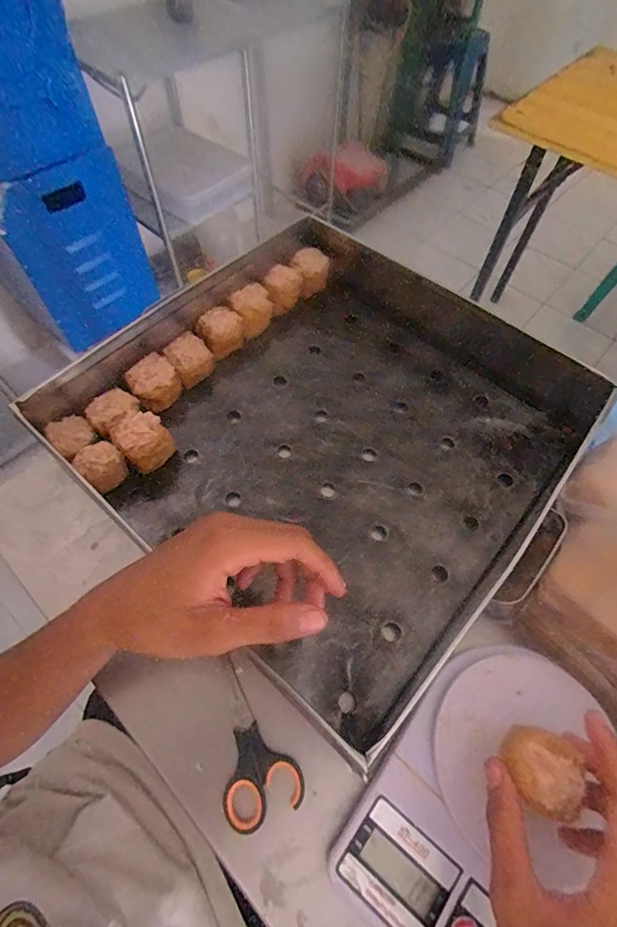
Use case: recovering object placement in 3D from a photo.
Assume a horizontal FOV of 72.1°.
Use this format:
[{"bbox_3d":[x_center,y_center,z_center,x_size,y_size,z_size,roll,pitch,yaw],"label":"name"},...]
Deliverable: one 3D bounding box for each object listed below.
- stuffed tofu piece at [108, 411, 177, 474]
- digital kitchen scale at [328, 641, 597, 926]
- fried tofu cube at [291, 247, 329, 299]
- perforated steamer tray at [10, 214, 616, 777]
[{"bbox_3d":[-0.161,-0.019,0.420,0.047,0.061,0.031,-36,68,-19],"label":"stuffed tofu piece"},{"bbox_3d":[0.129,0.244,0.302,0.146,0.038,0.216,35,66,16],"label":"digital kitchen scale"},{"bbox_3d":[0.004,-0.240,0.527,0.049,0.036,0.035,-32,67,-17],"label":"fried tofu cube"},{"bbox_3d":[0.045,-0.052,0.439,0.434,0.082,0.475,41,68,19],"label":"perforated steamer tray"}]

